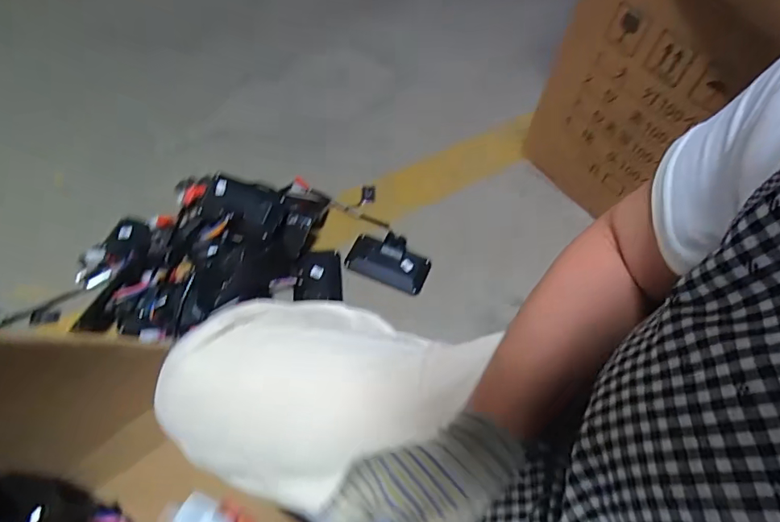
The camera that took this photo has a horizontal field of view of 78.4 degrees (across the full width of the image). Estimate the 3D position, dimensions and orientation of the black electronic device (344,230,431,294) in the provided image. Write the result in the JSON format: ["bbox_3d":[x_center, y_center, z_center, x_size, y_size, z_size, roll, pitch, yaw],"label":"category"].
[{"bbox_3d":[-0.003,-0.006,0.968,0.165,0.043,0.097,19,58,8],"label":"black electronic device"}]

